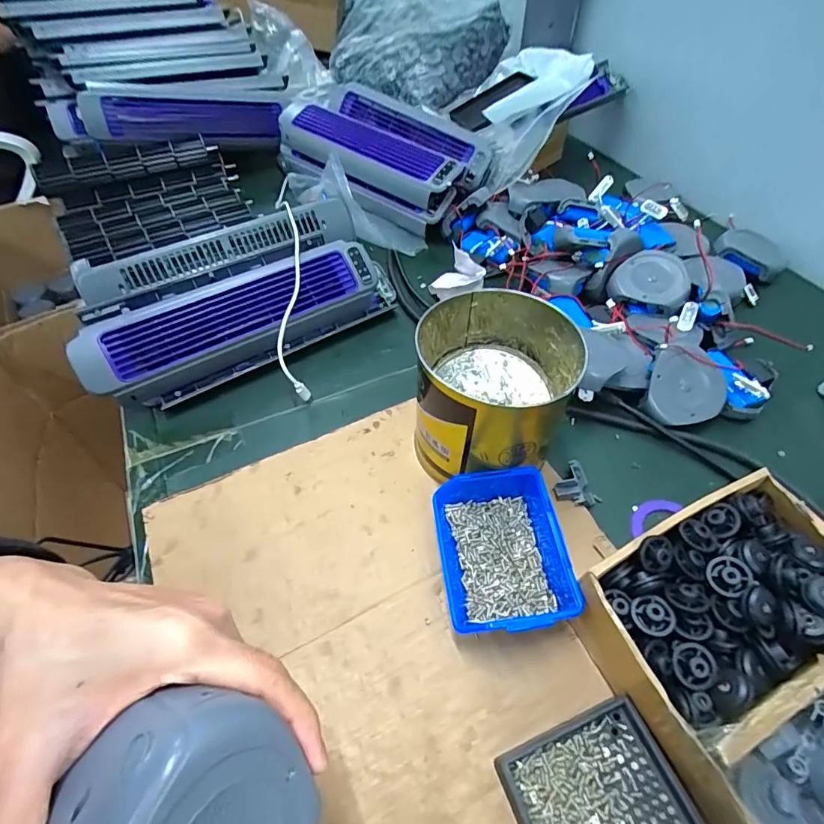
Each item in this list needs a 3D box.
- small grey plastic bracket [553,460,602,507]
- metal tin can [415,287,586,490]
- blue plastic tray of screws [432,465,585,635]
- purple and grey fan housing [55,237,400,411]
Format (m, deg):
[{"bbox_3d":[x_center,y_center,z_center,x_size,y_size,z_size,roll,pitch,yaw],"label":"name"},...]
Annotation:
[{"bbox_3d":[0.137,0.064,0.391,0.037,0.013,0.040,-17,54,-12],"label":"small grey plastic bracket"},{"bbox_3d":[0.062,-0.014,0.372,0.116,0.112,0.126,-1,53,1],"label":"metal tin can"},{"bbox_3d":[0.066,0.103,0.333,0.088,0.045,0.109,-6,53,-4],"label":"blue plastic tray of screws"},{"bbox_3d":[-0.161,-0.096,0.472,0.313,0.076,0.095,-23,56,-16],"label":"purple and grey fan housing"}]

